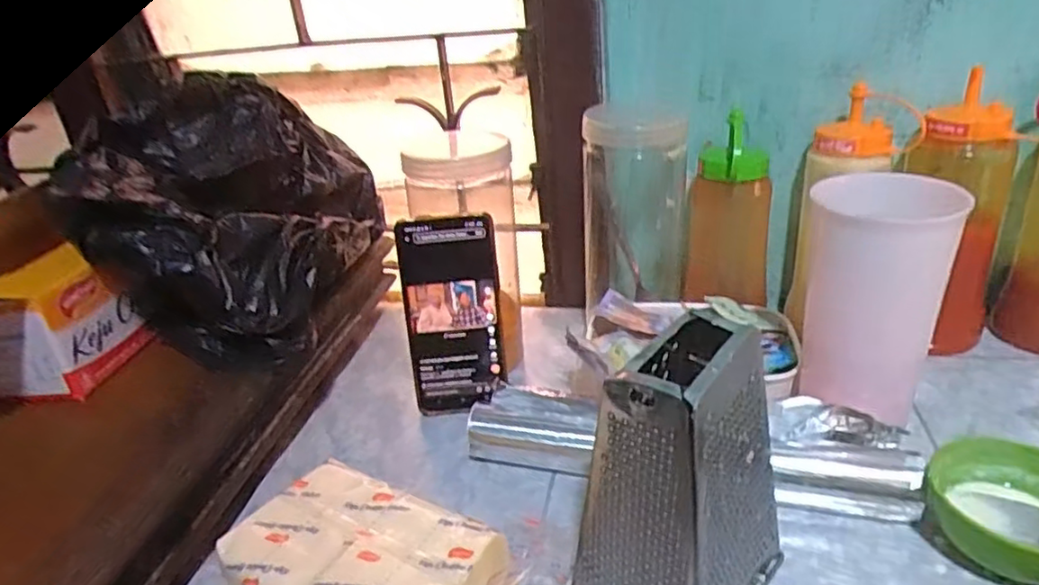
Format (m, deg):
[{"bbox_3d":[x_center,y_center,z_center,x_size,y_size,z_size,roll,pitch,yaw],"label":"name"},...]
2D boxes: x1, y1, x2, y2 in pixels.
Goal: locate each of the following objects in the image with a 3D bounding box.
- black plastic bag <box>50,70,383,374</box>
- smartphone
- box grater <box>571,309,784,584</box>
[{"bbox_3d":[-0.238,-0.075,0.567,0.152,0.176,0.269,-1,28,10],"label":"black plastic bag"},{"bbox_3d":[-0.053,0.019,0.539,0.074,0.162,0.008,-5,17,-5],"label":"smartphone"},{"bbox_3d":[0.088,0.097,0.355,0.077,0.164,0.095,18,35,38],"label":"box grater"}]

